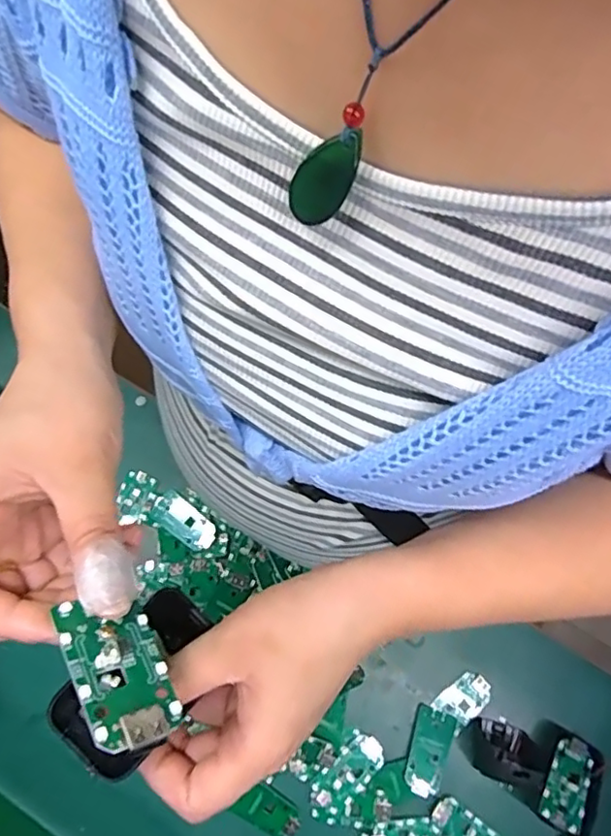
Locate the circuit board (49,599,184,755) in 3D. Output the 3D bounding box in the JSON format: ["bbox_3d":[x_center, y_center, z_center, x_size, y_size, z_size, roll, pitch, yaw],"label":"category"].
[{"bbox_3d":[-0.065,0.086,0.206,0.032,0.004,0.059,-3,34,-37],"label":"circuit board"}]

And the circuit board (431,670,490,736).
[{"bbox_3d":[0.136,0.241,0.506,0.049,0.007,0.030,-38,76,-11],"label":"circuit board"}]

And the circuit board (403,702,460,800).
[{"bbox_3d":[0.102,0.277,0.490,0.033,0.006,0.064,23,74,7],"label":"circuit board"}]

